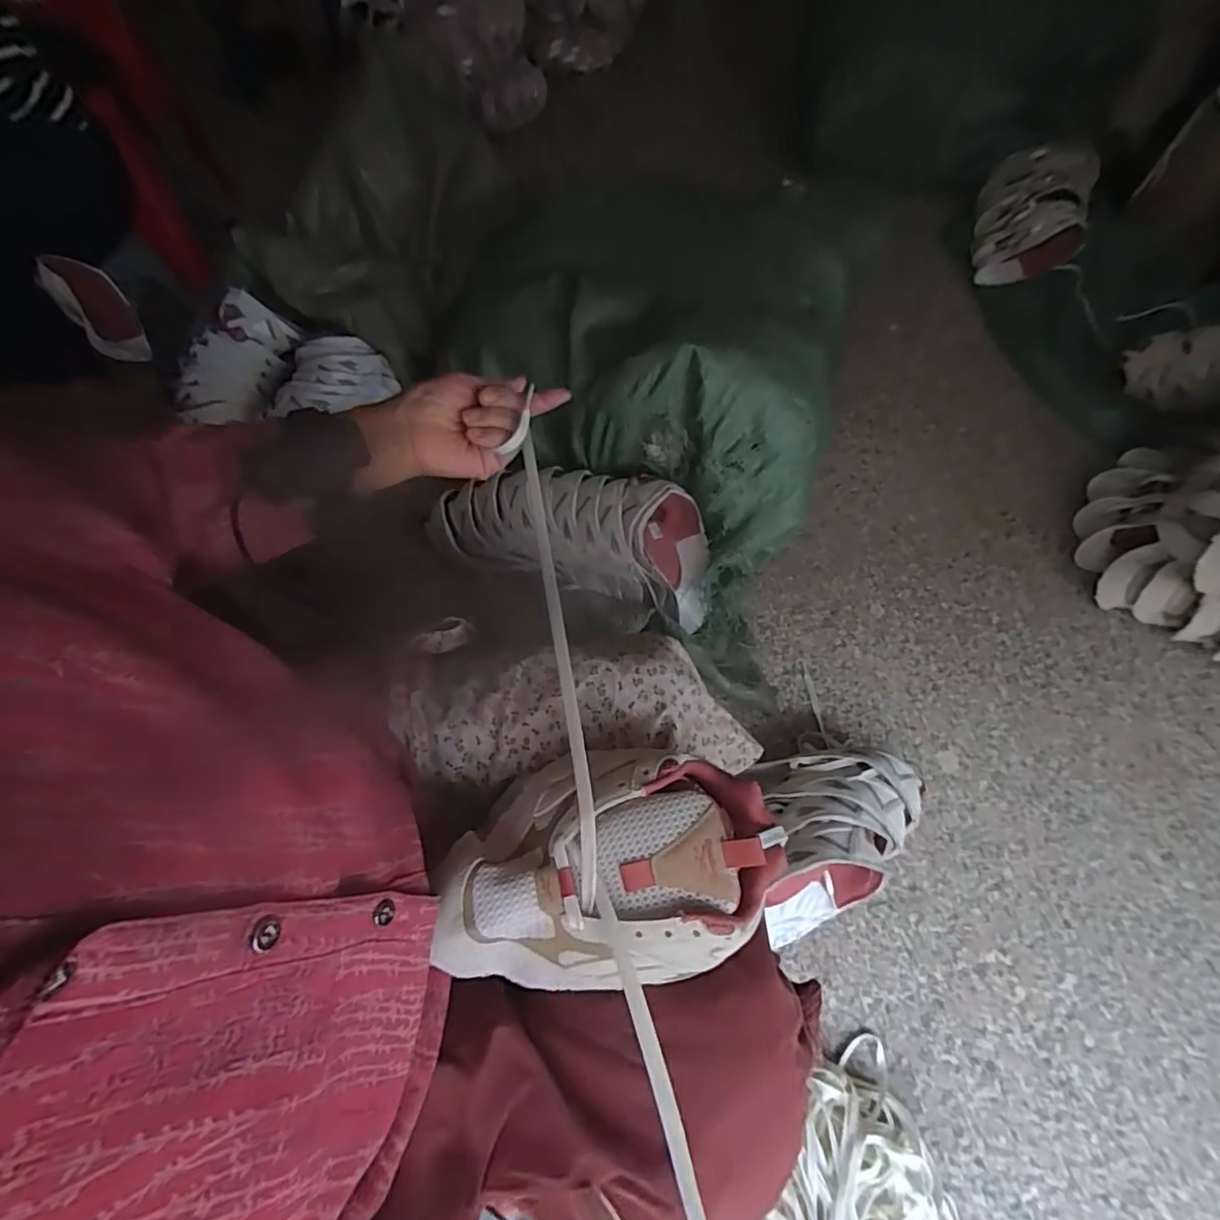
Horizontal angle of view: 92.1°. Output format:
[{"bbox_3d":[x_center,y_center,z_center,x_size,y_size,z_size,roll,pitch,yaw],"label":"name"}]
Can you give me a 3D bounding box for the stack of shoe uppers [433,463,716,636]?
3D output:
[{"bbox_3d":[-0.060,-0.138,0.953,0.470,0.132,0.172,17,64,9],"label":"stack of shoe uppers"}]

